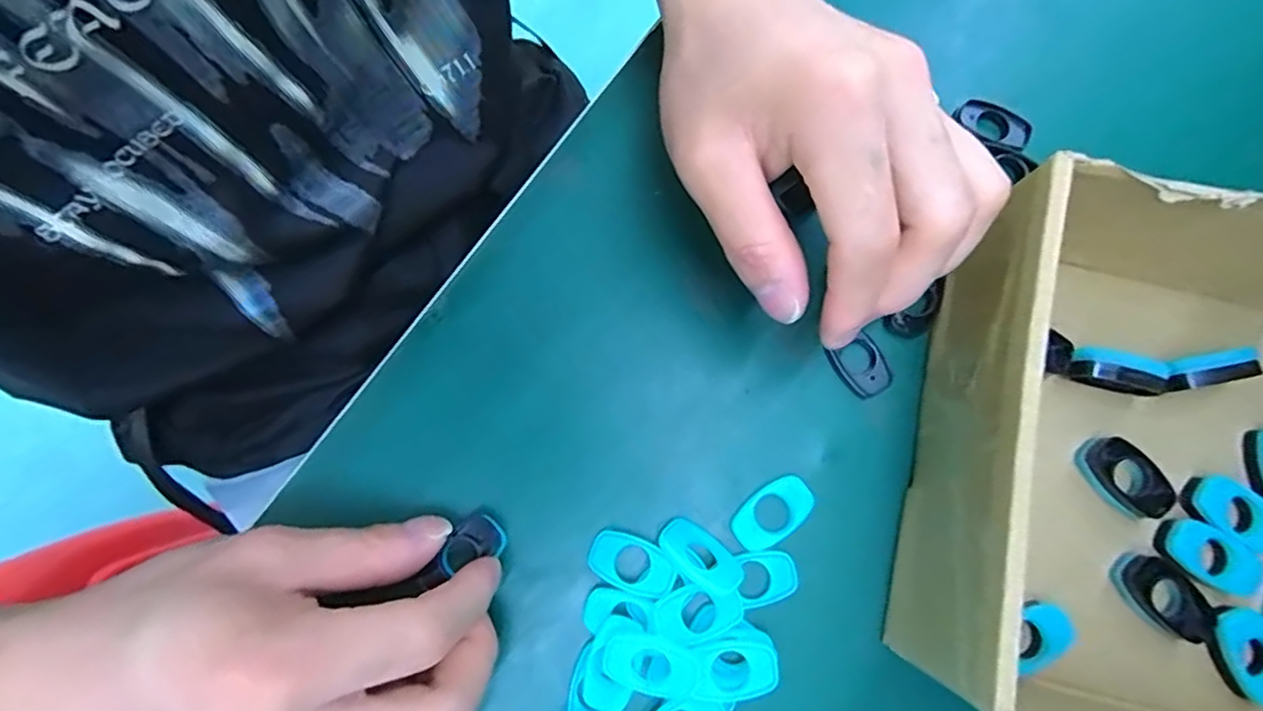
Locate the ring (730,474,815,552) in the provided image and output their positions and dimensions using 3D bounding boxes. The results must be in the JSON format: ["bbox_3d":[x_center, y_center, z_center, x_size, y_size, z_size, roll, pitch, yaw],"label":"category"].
[{"bbox_3d":[0.054,0.060,0.236,0.033,0.004,0.020,-38,82,-7],"label":"ring"}]

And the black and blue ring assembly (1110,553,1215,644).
[{"bbox_3d":[0.194,0.089,0.228,0.020,0.009,0.037,-37,82,-7],"label":"black and blue ring assembly"}]

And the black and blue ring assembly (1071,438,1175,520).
[{"bbox_3d":[0.185,0.045,0.235,0.018,0.012,0.035,-39,82,-7],"label":"black and blue ring assembly"}]

